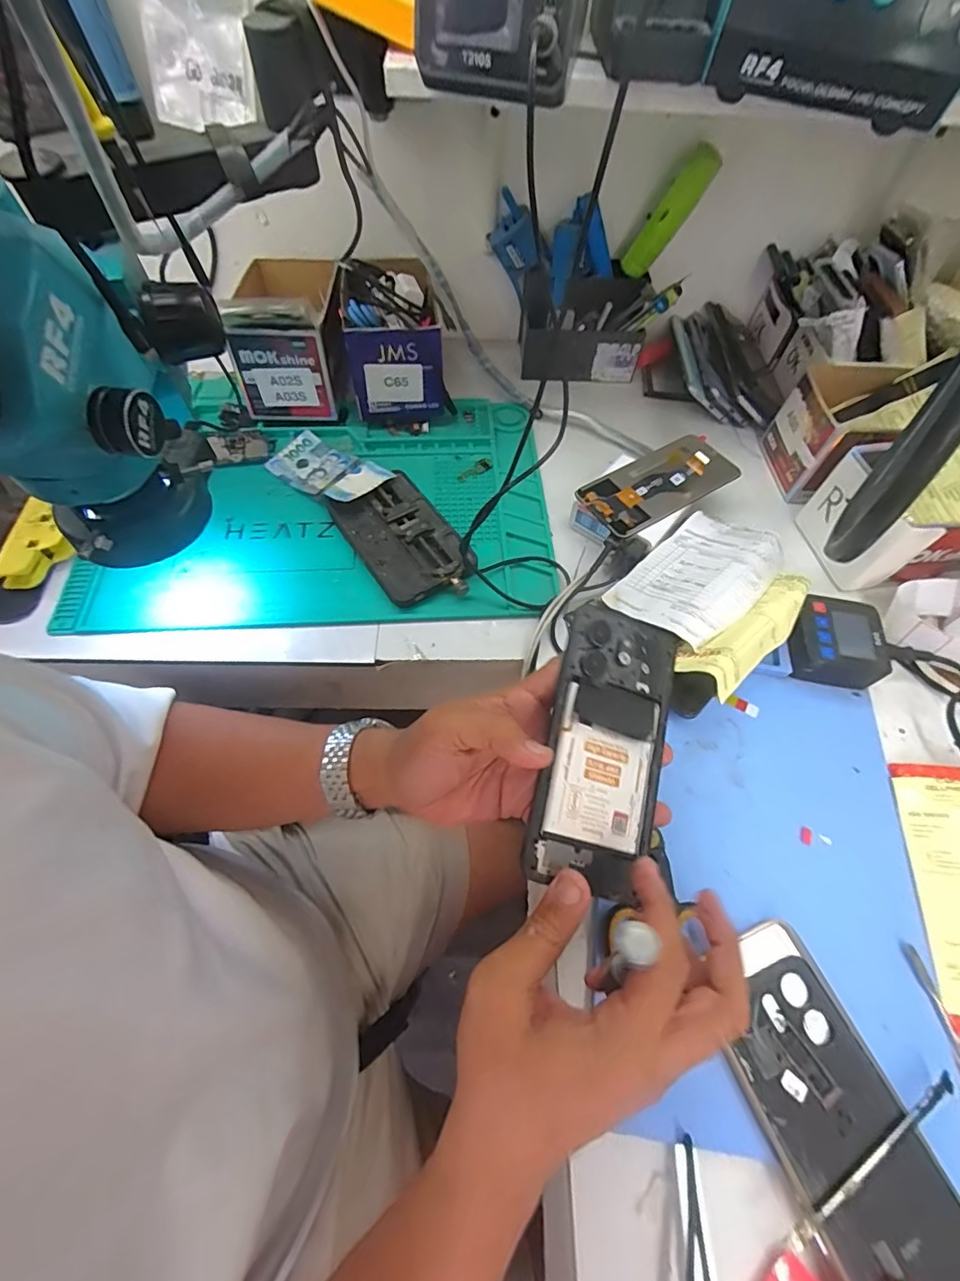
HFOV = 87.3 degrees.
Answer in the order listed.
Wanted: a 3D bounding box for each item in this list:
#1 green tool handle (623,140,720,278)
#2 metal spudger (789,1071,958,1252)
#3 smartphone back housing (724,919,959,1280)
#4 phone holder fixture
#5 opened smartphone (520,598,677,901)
[{"bbox_3d":[0.198,-0.448,0.533,0.036,0.117,0.014,20,59,-19],"label":"green tool handle"},{"bbox_3d":[0.218,0.282,0.275,0.131,0.006,0.007,-26,64,-15],"label":"metal spudger"},{"bbox_3d":[0.202,0.271,0.288,0.079,0.014,0.181,-17,62,-10],"label":"smartphone back housing"},{"bbox_3d":[-0.071,-0.096,0.484,0.088,0.023,0.152,-29,65,-16],"label":"phone holder fixture"},{"bbox_3d":[0.076,0.062,0.302,0.075,0.004,0.163,21,71,-14],"label":"opened smartphone"}]

